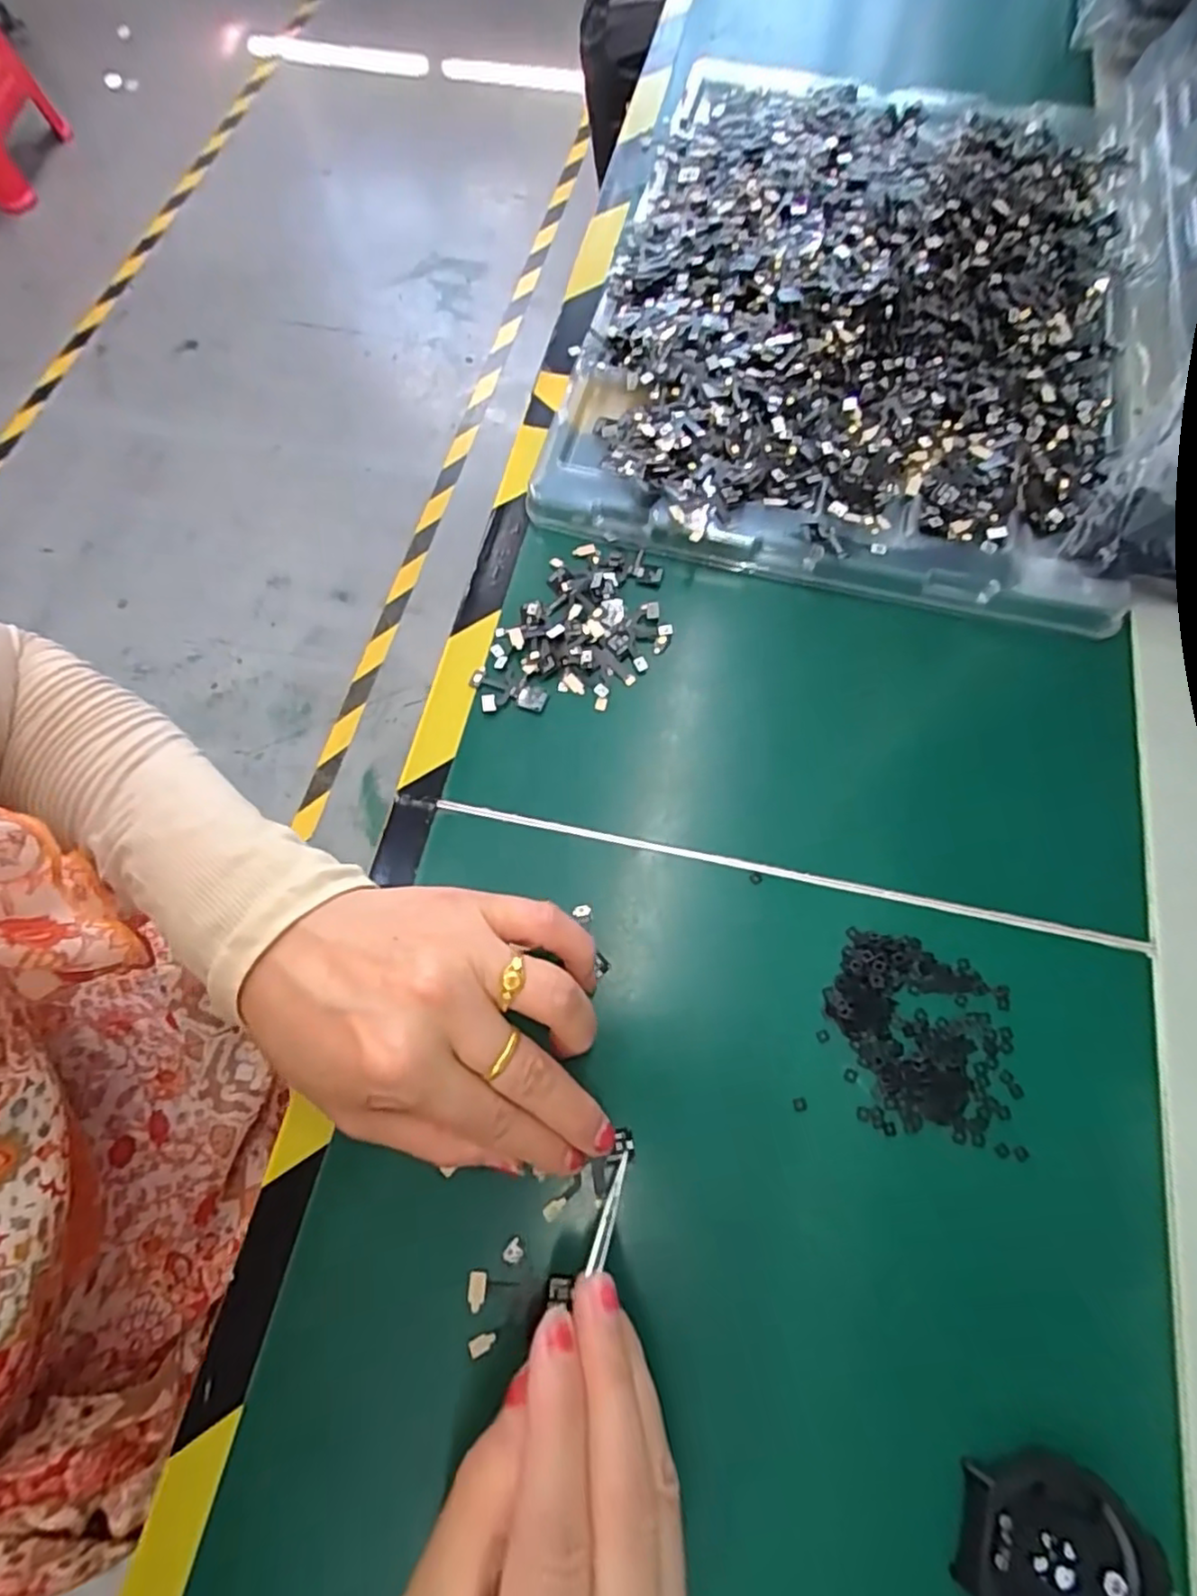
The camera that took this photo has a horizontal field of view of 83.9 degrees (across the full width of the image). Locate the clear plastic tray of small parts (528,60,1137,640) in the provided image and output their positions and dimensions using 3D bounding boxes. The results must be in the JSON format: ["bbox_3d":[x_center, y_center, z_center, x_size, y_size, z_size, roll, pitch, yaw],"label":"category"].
[{"bbox_3d":[0.143,-0.279,0.360,0.266,0.030,0.386,14,72,6],"label":"clear plastic tray of small parts"}]

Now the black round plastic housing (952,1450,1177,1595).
[{"bbox_3d":[0.134,0.220,0.190,0.058,0.010,0.049,10,72,5],"label":"black round plastic housing"}]

